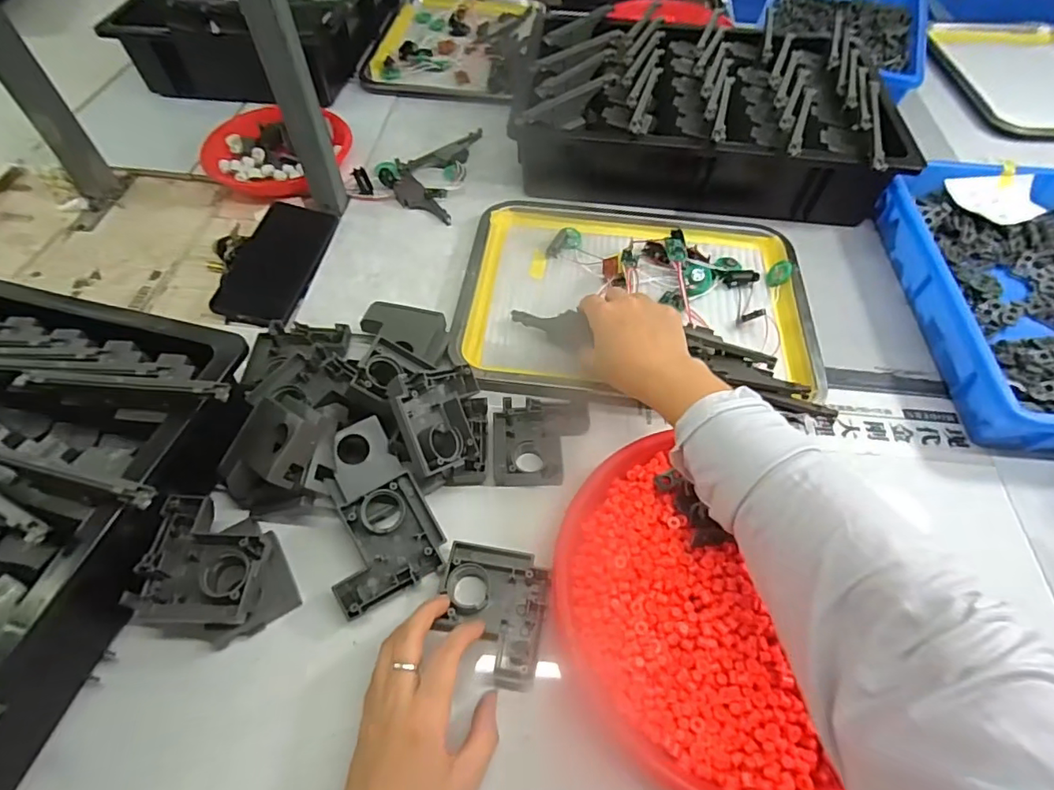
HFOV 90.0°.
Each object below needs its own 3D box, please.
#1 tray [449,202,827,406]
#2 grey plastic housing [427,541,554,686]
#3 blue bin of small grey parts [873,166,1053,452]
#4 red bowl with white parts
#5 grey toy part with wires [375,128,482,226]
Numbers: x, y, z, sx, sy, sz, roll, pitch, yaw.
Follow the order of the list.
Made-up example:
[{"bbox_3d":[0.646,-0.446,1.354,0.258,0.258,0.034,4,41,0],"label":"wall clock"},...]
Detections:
[{"bbox_3d":[0.109,-0.111,0.541,0.345,0.031,0.269,1,55,1],"label":"tray"},{"bbox_3d":[-0.025,0.152,0.374,0.074,0.024,0.087,9,56,7],"label":"grey plastic housing"},{"bbox_3d":[0.520,-0.102,0.533,0.245,0.065,0.357,4,55,3],"label":"blue bin of small grey parts"},{"bbox_3d":[-0.322,-0.323,0.689,0.181,0.037,0.164,3,55,2],"label":"red bowl with white parts"},{"bbox_3d":[-0.128,-0.291,0.665,0.101,0.026,0.184,6,55,5],"label":"grey toy part with wires"}]

